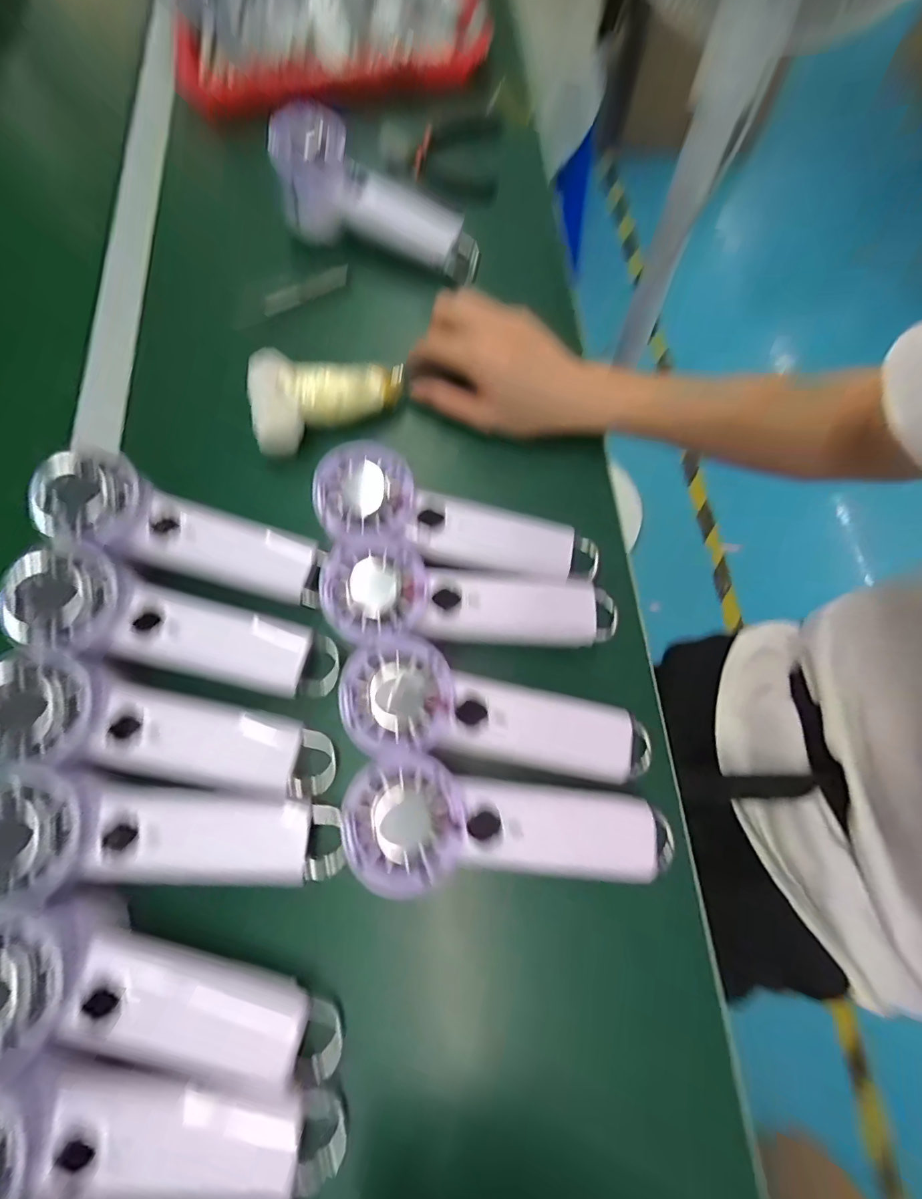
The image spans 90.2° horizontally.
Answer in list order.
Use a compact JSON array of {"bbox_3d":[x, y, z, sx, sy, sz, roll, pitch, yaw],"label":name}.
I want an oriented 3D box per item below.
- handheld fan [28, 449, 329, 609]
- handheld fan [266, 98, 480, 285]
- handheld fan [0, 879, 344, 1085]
[{"bbox_3d":[-0.183,-0.042,0.312,0.174,0.031,0.058,20,73,-13],"label":"handheld fan"},{"bbox_3d":[-0.069,-0.345,0.405,0.191,0.084,0.054,23,74,-6],"label":"handheld fan"},{"bbox_3d":[-0.162,0.213,0.242,0.201,0.039,0.065,22,73,-9],"label":"handheld fan"}]

